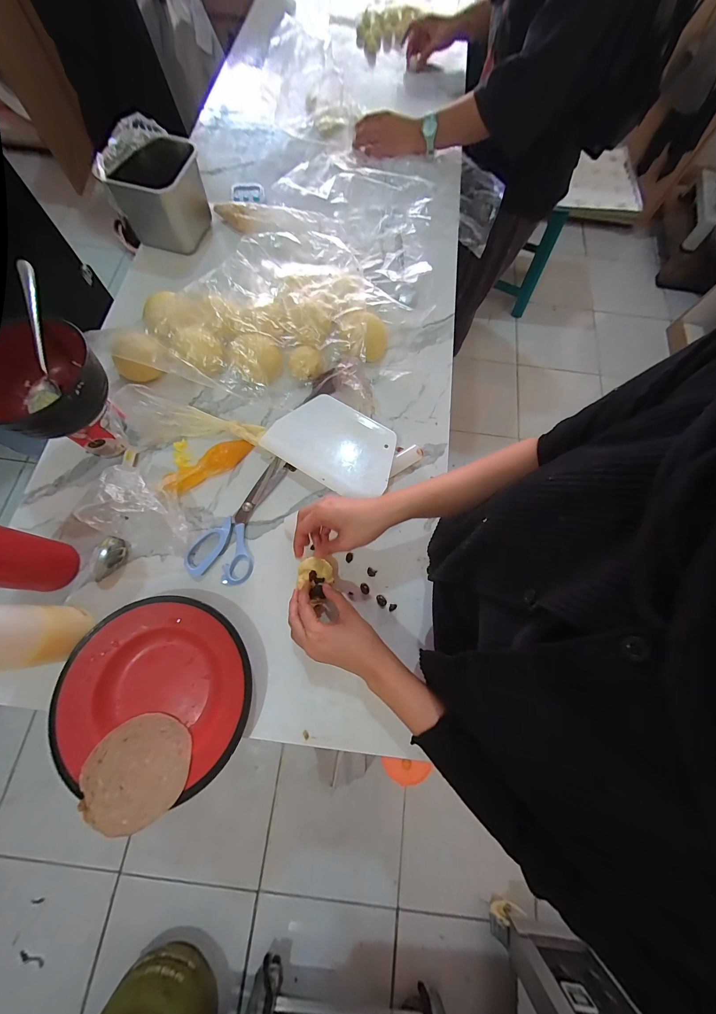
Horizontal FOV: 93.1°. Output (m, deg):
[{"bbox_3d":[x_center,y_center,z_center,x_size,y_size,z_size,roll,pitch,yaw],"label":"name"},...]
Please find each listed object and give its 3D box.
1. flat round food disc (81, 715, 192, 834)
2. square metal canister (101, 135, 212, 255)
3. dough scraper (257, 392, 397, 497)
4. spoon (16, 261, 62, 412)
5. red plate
[{"bbox_3d":[-0.236,0.283,0.365,0.101,0.007,0.098,4,55,-6],"label":"flat round food disc"},{"bbox_3d":[-0.328,-0.531,0.586,0.096,0.106,0.133,17,72,4],"label":"square metal canister"},{"bbox_3d":[-0.031,-0.093,0.492,0.178,0.005,0.122,31,74,6],"label":"dough scraper"},{"bbox_3d":[-0.378,-0.196,0.397,0.031,0.019,0.162,4,103,-1],"label":"spoon"},{"bbox_3d":[-0.227,0.205,0.392,0.202,0.030,0.186,1,72,-2],"label":"red plate"}]

